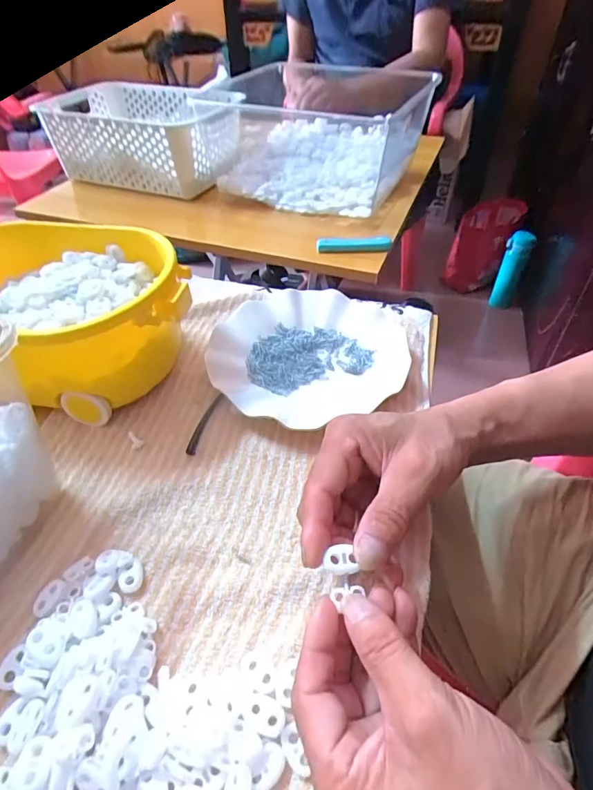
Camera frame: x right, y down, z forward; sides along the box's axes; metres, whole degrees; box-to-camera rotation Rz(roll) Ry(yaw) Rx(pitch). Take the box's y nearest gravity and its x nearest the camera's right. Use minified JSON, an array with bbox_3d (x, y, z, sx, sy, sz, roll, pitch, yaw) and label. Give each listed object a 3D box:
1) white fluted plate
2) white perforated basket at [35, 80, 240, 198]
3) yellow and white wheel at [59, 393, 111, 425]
[{"bbox_3d":[0.013,-0.044,0.426,0.180,0.026,0.162,-2,45,0],"label":"white fluted plate"},{"bbox_3d":[-0.230,-0.432,0.750,0.289,0.114,0.214,16,48,17],"label":"white perforated basket"},{"bbox_3d":[-0.174,0.011,0.368,0.039,0.037,0.006,5,46,6],"label":"yellow and white wheel"}]

